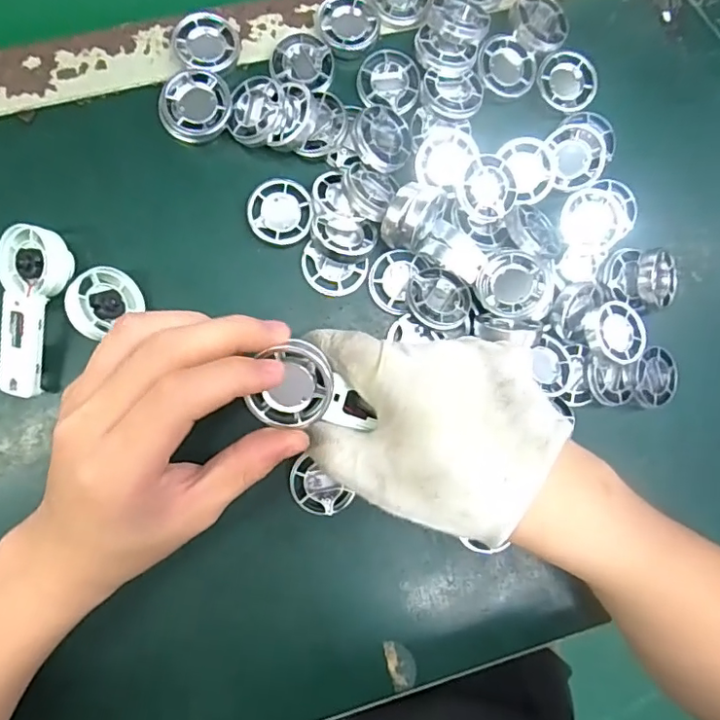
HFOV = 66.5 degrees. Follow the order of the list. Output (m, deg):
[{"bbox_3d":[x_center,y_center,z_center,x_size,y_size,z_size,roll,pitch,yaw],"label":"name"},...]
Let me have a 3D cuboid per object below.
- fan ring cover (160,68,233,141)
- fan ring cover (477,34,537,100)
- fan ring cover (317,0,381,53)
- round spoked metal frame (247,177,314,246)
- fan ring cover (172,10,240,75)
[{"bbox_3d":[-0.097,-0.150,0.327,0.041,0.019,0.041,-19,89,-7],"label":"fan ring cover"},{"bbox_3d":[0.092,-0.185,0.345,0.038,0.008,0.037,4,86,-6],"label":"fan ring cover"},{"bbox_3d":[-0.006,-0.211,0.339,0.037,0.004,0.039,18,85,-5],"label":"fan ring cover"},{"bbox_3d":[-0.047,-0.089,0.330,0.038,0.008,0.040,0,87,-6],"label":"round spoked metal frame"},{"bbox_3d":[-0.094,-0.192,0.336,0.039,0.012,0.037,21,85,-4],"label":"fan ring cover"}]

